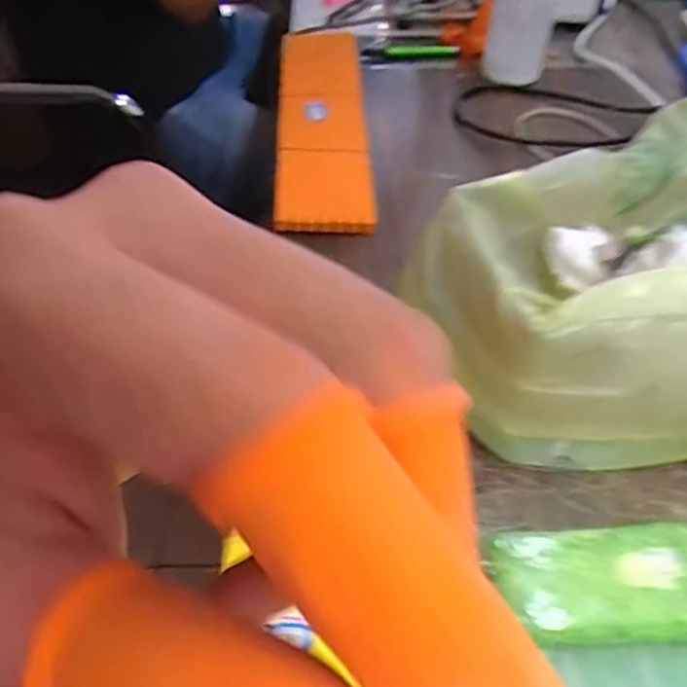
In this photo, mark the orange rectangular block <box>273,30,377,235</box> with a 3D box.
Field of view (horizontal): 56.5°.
[{"bbox_3d":[-0.021,-0.219,0.623,0.082,0.024,0.325,-2,49,-1],"label":"orange rectangular block"}]

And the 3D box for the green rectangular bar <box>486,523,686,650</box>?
[{"bbox_3d":[0.170,0.124,0.333,0.179,0.016,0.058,-2,49,-1],"label":"green rectangular bar"}]

